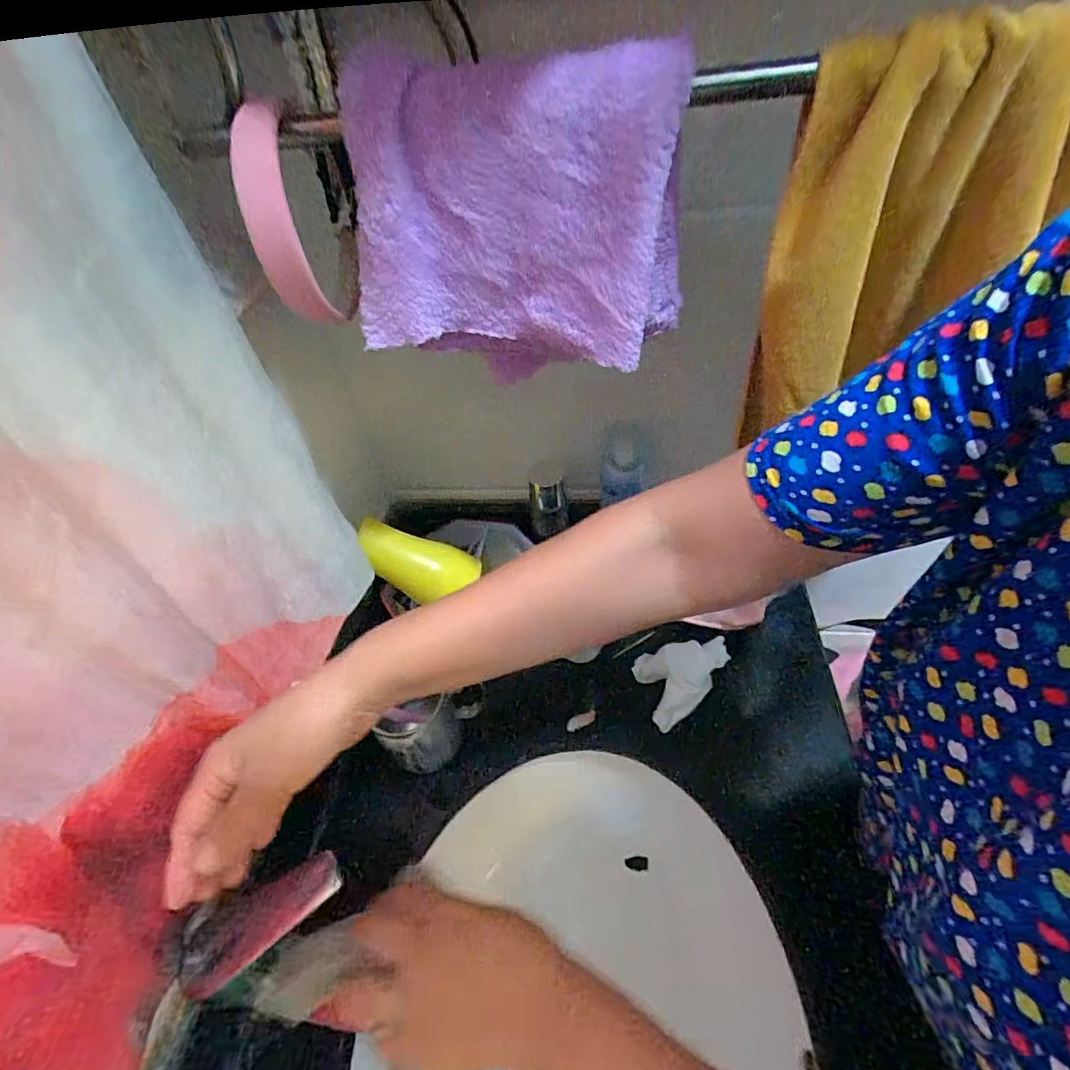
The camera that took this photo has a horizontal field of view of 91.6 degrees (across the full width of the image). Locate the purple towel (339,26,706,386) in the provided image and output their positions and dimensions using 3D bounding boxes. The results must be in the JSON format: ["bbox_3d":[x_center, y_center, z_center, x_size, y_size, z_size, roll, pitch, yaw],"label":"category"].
[{"bbox_3d":[-0.008,-0.179,0.311,0.188,0.159,0.073,2,47,7],"label":"purple towel"}]

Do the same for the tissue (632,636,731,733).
[{"bbox_3d":[0.165,0.156,0.568,0.105,0.032,0.074,-15,85,-18],"label":"tissue"}]

